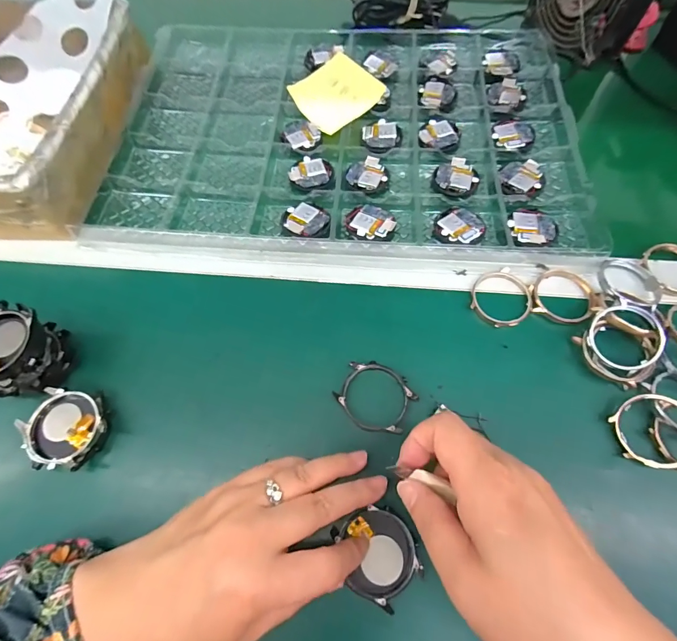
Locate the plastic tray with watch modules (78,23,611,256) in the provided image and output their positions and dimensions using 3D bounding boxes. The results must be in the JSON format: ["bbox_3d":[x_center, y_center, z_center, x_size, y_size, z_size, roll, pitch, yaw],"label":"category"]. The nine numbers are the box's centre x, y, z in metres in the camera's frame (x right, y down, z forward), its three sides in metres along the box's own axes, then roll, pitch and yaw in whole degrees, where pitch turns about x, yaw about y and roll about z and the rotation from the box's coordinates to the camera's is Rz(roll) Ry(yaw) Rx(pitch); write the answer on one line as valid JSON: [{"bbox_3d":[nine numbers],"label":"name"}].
[{"bbox_3d":[0.003,-0.204,0.371,0.432,0.025,0.312,3,64,2],"label":"plastic tray with watch modules"}]

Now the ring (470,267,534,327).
[{"bbox_3d":[0.127,-0.018,0.287,0.045,0.009,0.047,0,64,1],"label":"ring"}]

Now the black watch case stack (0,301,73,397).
[{"bbox_3d":[-0.219,0.022,0.251,0.049,0.041,0.056,23,67,12],"label":"black watch case stack"}]

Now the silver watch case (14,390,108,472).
[{"bbox_3d":[-0.182,0.072,0.246,0.051,0.015,0.049,2,64,2],"label":"silver watch case"}]

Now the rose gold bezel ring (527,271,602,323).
[{"bbox_3d":[0.173,-0.016,0.286,0.045,0.009,0.046,0,64,1],"label":"rose gold bezel ring"}]

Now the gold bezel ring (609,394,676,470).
[{"bbox_3d":[0.206,0.073,0.240,0.048,0.007,0.047,-4,75,17],"label":"gold bezel ring"}]

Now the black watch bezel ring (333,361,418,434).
[{"bbox_3d":[0.025,0.054,0.260,0.053,0.007,0.045,29,68,14],"label":"black watch bezel ring"}]

